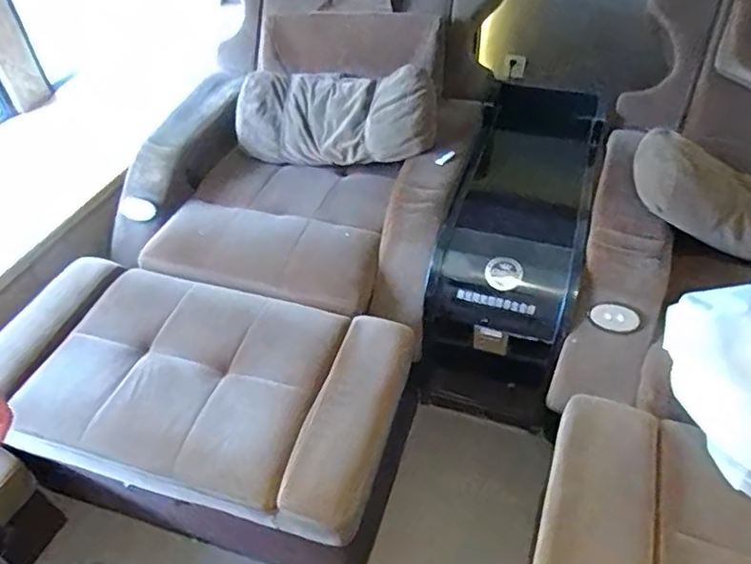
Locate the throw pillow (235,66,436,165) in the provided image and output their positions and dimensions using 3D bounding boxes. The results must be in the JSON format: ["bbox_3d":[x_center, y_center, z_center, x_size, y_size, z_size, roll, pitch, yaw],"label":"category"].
[{"bbox_3d":[-0.112,-0.458,1.621,0.577,0.252,0.139,7,14,22],"label":"throw pillow"}]

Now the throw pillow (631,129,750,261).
[{"bbox_3d":[0.890,-0.168,1.338,0.580,0.162,0.237,15,46,-5],"label":"throw pillow"}]

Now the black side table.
[{"bbox_3d":[0.403,-0.099,1.662,0.321,0.563,0.825,13,47,15],"label":"black side table"}]

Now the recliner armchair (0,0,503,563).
[{"bbox_3d":[-0.236,-0.206,1.495,0.832,0.838,1.427,11,47,14],"label":"recliner armchair"}]

